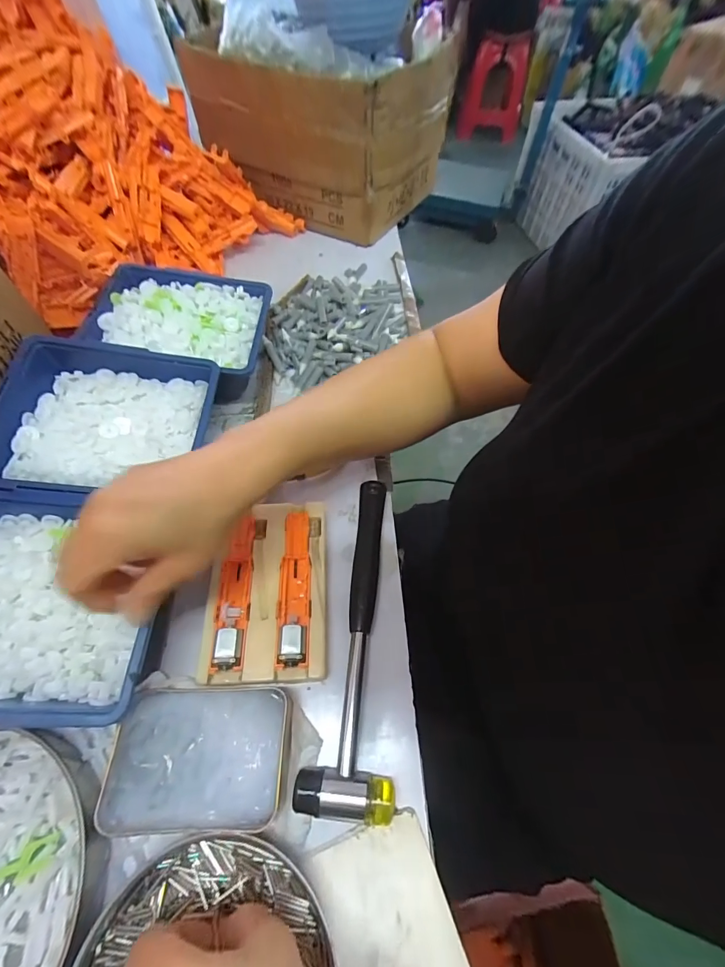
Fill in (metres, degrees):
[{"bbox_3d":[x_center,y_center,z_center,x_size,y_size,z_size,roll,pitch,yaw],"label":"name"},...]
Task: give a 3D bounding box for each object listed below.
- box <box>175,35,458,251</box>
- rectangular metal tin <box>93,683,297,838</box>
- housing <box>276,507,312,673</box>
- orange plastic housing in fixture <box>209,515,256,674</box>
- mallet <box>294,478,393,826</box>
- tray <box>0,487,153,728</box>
[{"bbox_3d":[-0.064,-0.533,0.581,0.329,0.167,0.250,35,65,17],"label":"box"},{"bbox_3d":[-0.102,0.172,0.247,0.106,0.019,0.073,0,60,-2],"label":"rectangular metal tin"},{"bbox_3d":[-0.053,0.076,0.300,0.024,0.013,0.118,-2,60,-3],"label":"housing"},{"bbox_3d":[-0.099,0.080,0.297,0.024,0.013,0.115,-3,60,-3],"label":"orange plastic housing in fixture"},{"bbox_3d":[0.001,0.105,0.299,0.057,0.025,0.235,7,60,2],"label":"mallet"},{"bbox_3d":[-0.230,0.084,0.272,0.169,0.059,0.146,1,60,-1],"label":"tray"}]

